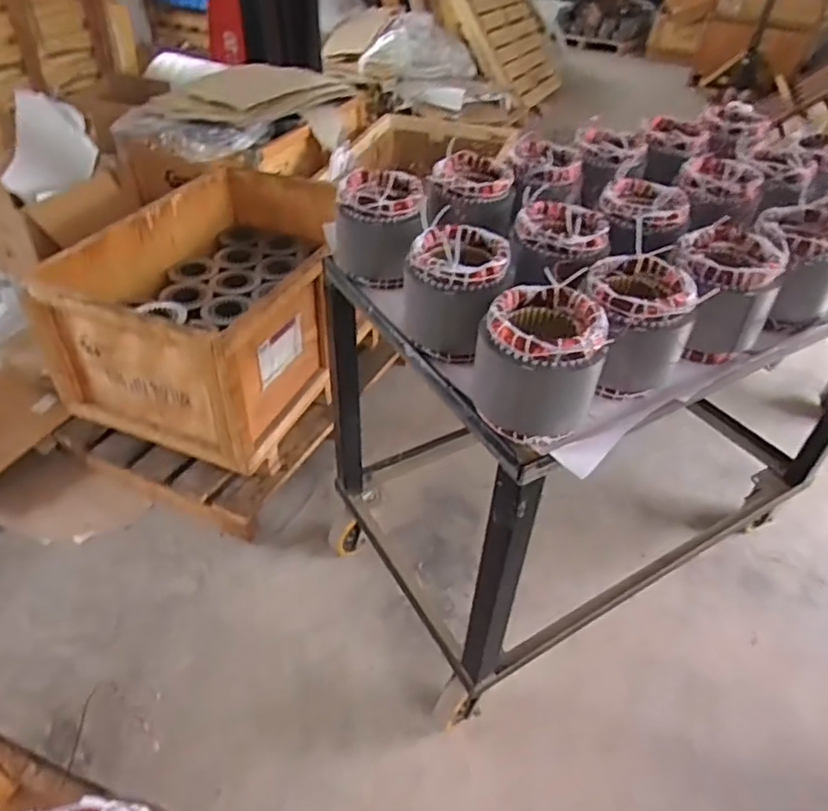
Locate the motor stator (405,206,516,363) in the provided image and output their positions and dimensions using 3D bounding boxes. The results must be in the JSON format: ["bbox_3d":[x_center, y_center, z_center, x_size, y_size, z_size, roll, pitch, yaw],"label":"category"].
[{"bbox_3d":[0.061,-0.171,0.897,0.134,0.162,0.135,1,42,-1],"label":"motor stator"}]

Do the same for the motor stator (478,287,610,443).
[{"bbox_3d":[0.160,-0.051,0.775,0.145,0.149,0.143,15,43,14],"label":"motor stator"}]

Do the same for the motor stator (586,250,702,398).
[{"bbox_3d":[0.308,-0.110,0.864,0.144,0.152,0.137,19,44,18],"label":"motor stator"}]

